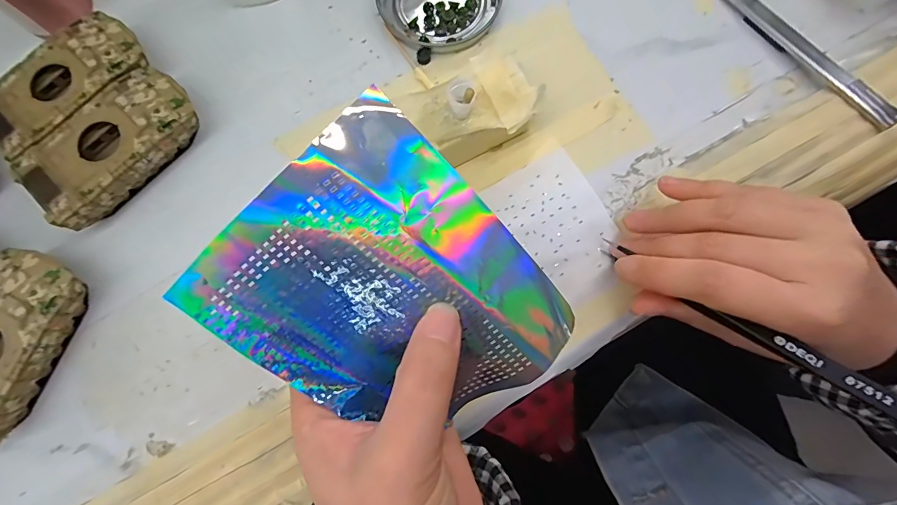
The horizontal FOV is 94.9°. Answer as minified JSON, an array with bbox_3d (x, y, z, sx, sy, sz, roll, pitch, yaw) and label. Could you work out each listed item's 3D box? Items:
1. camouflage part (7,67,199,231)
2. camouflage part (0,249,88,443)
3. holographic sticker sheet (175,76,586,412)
[{"bbox_3d":[-0.193,-0.063,0.241,0.051,0.025,0.095,43,83,9],"label":"camouflage part"},{"bbox_3d":[-0.235,0.048,0.220,0.050,0.027,0.094,21,80,5],"label":"camouflage part"},{"bbox_3d":[-0.021,0.019,0.158,0.100,0.010,0.119,-43,105,5],"label":"holographic sticker sheet"}]

